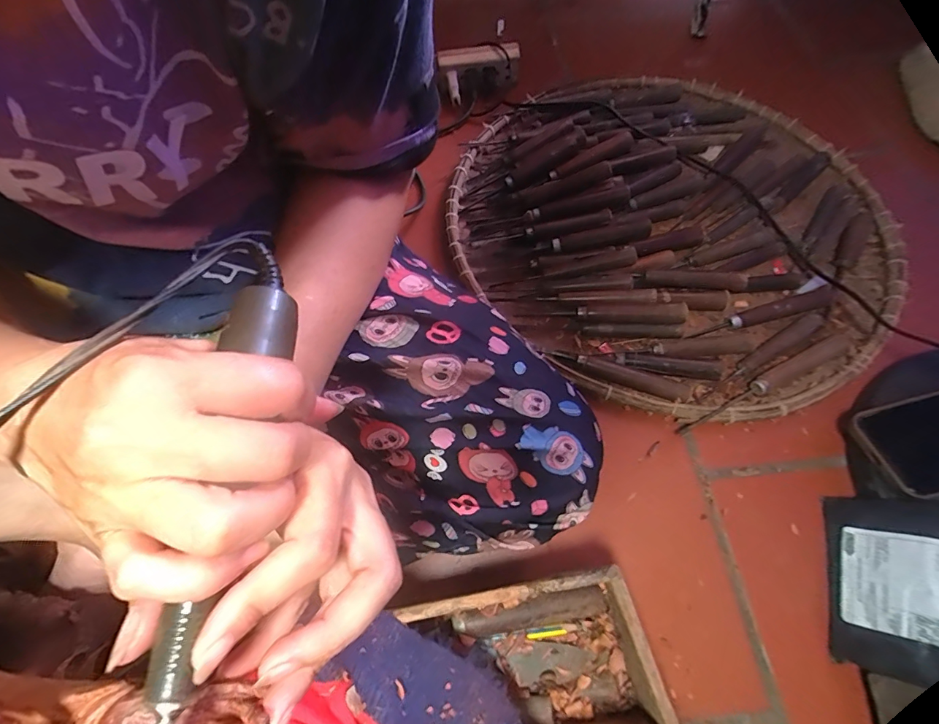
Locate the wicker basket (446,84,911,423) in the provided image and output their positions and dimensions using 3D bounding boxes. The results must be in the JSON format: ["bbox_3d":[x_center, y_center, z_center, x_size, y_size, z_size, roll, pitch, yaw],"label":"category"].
[{"bbox_3d":[0.233,-0.185,0.539,0.464,0.064,0.531,-37,68,-15],"label":"wicker basket"}]

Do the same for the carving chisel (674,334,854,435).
[{"bbox_3d":[0.304,0.018,0.431,0.211,0.016,0.020,-24,65,-10],"label":"carving chisel"}]

